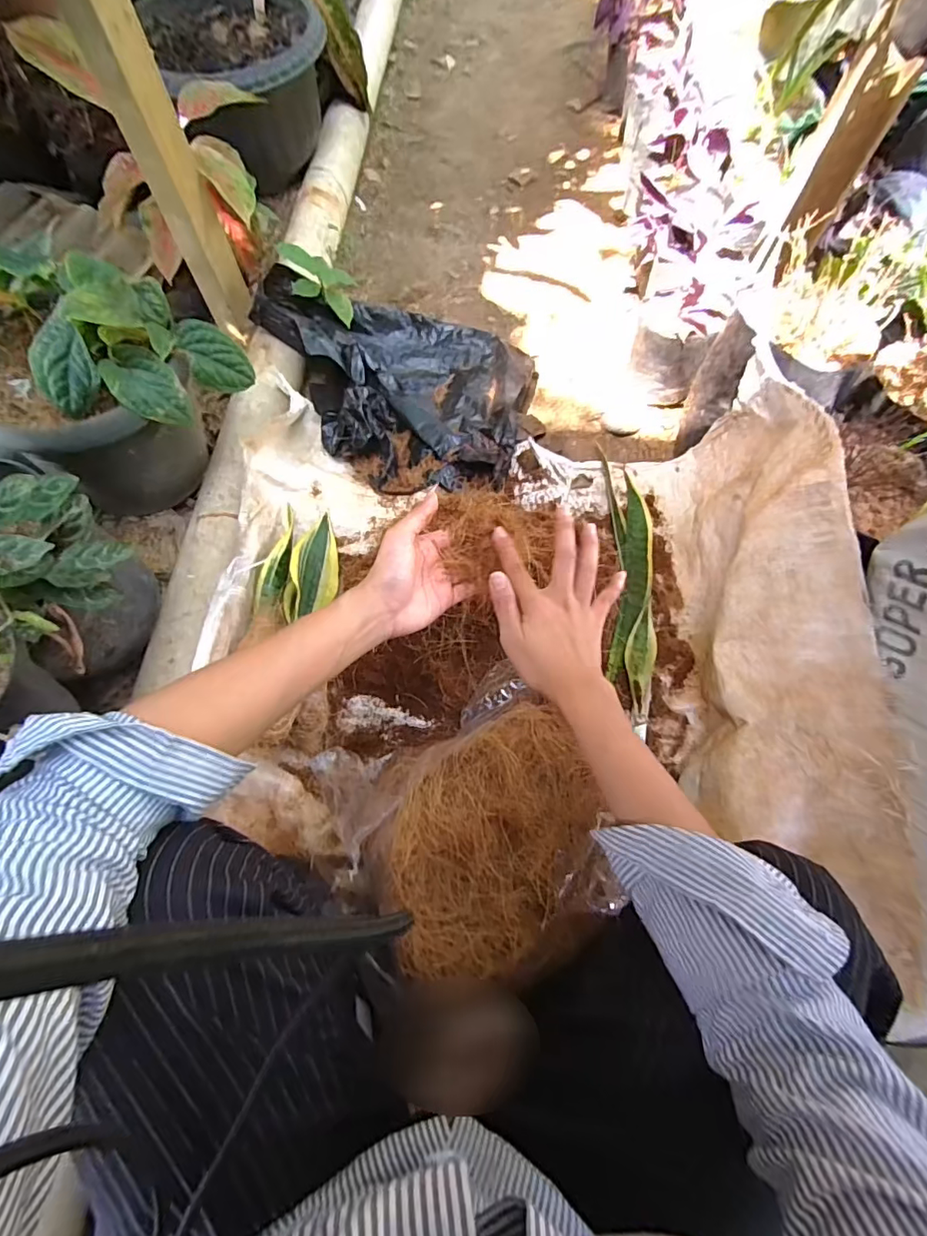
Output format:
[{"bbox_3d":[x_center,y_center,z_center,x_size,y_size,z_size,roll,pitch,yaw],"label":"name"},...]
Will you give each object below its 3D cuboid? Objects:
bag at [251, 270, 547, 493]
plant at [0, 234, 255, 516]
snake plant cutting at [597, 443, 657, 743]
[{"bbox_3d":[-0.099,-0.369,0.795,0.429,0.137,0.315,27,72,11],"label":"bag"},{"bbox_3d":[-0.400,-0.261,0.567,0.235,0.197,0.231,36,74,13],"label":"plant"},{"bbox_3d":[0.229,-0.056,0.708,0.068,0.025,0.392,5,69,3],"label":"snake plant cutting"}]

